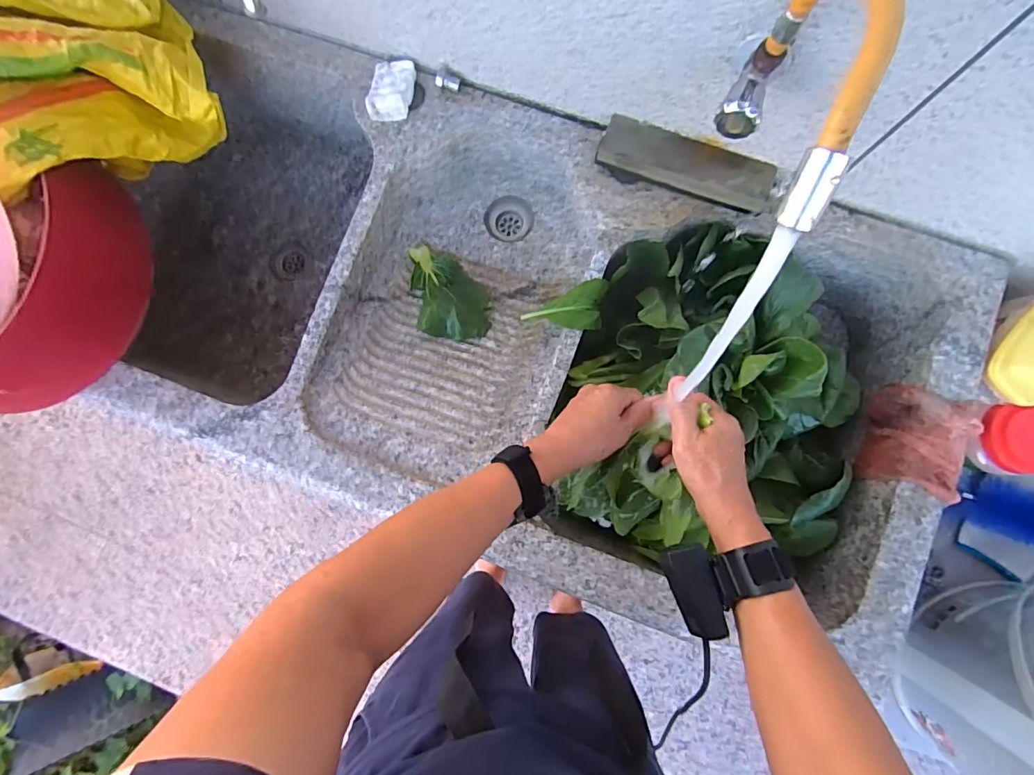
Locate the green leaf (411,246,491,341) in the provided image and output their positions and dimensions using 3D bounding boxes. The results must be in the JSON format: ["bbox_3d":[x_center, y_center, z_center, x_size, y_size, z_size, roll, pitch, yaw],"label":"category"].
[{"bbox_3d":[-0.090,-0.129,0.625,0.091,0.047,0.140,-13,83,1],"label":"green leaf"}]

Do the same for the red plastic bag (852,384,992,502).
[{"bbox_3d":[0.462,0.062,0.547,0.076,0.073,0.113,19,85,4],"label":"red plastic bag"}]

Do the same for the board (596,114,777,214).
[{"bbox_3d":[0.196,-0.261,0.546,0.196,0.015,0.059,21,85,5],"label":"board"}]

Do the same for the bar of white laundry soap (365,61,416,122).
[{"bbox_3d":[-0.157,-0.370,0.588,0.055,0.016,0.073,10,84,4],"label":"bar of white laundry soap"}]

